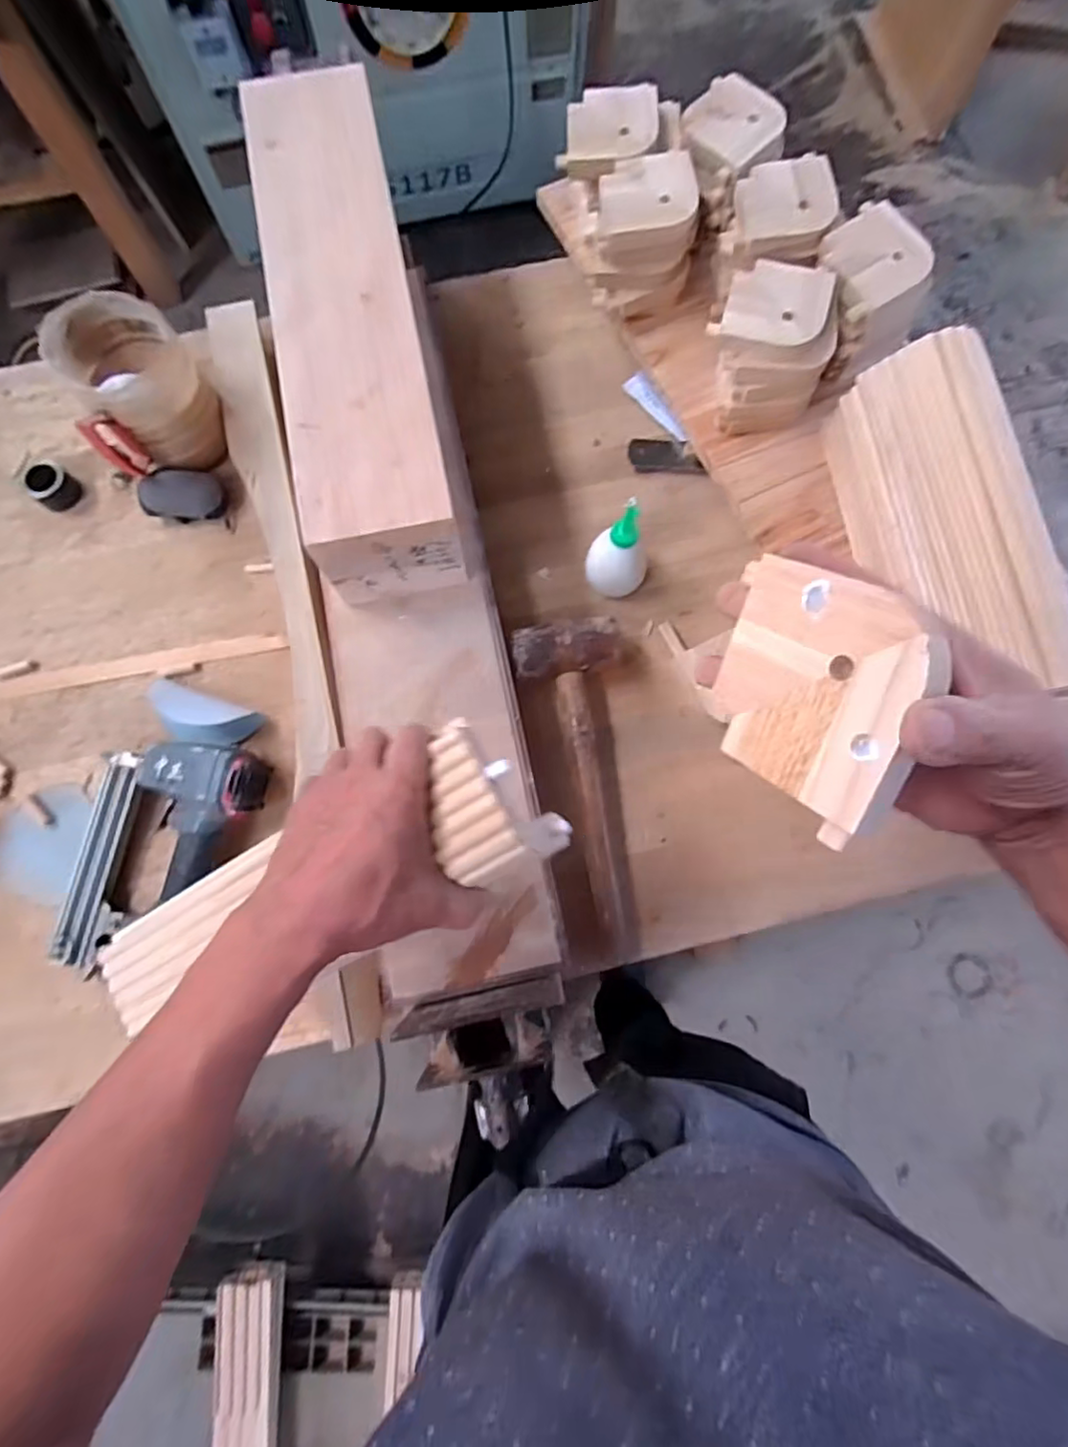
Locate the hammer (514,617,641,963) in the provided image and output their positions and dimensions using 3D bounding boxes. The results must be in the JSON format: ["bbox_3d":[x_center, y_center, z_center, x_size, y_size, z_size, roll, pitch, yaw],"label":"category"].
[{"bbox_3d":[0.042,0.062,0.615,0.103,0.059,0.324,-3,78,-1],"label":"hammer"}]

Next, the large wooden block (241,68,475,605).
[{"bbox_3d":[-0.167,-0.366,0.604,0.142,0.125,0.479,-11,78,-3],"label":"large wooden block"}]

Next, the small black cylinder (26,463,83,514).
[{"bbox_3d":[-0.536,-0.264,0.699,0.037,0.030,0.042,33,80,6],"label":"small black cylinder"}]

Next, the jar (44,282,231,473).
[{"bbox_3d":[-0.407,-0.347,0.662,0.124,0.124,0.133,-41,81,-8],"label":"jar"}]

